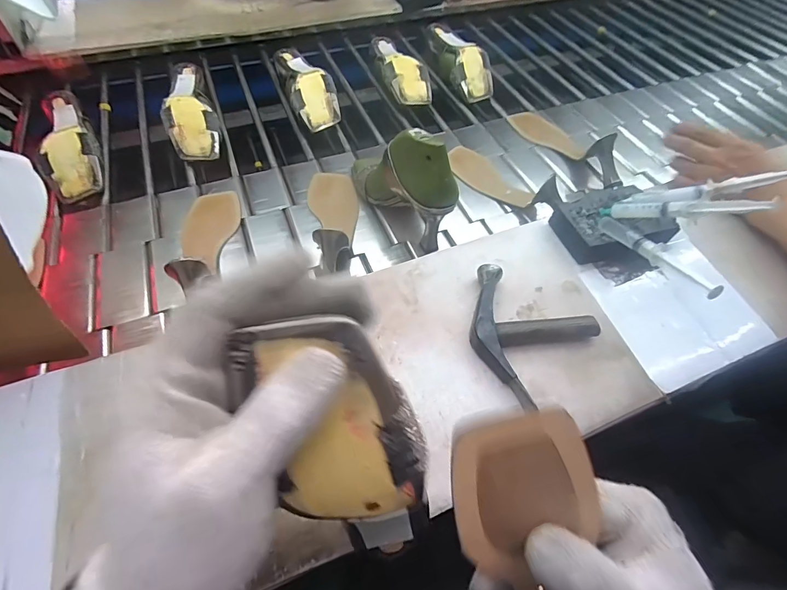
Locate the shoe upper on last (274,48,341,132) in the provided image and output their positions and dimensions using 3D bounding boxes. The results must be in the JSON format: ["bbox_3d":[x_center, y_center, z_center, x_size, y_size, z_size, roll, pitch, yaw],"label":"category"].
[{"bbox_3d":[-0.160,-0.387,0.736,0.081,0.067,0.214,-17,58,-12],"label":"shoe upper on last"}]

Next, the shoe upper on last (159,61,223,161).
[{"bbox_3d":[-0.343,-0.309,0.673,0.079,0.064,0.203,-20,59,-14],"label":"shoe upper on last"}]

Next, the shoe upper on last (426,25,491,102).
[{"bbox_3d":[0.136,-0.479,0.819,0.084,0.067,0.210,-16,58,-11],"label":"shoe upper on last"}]

